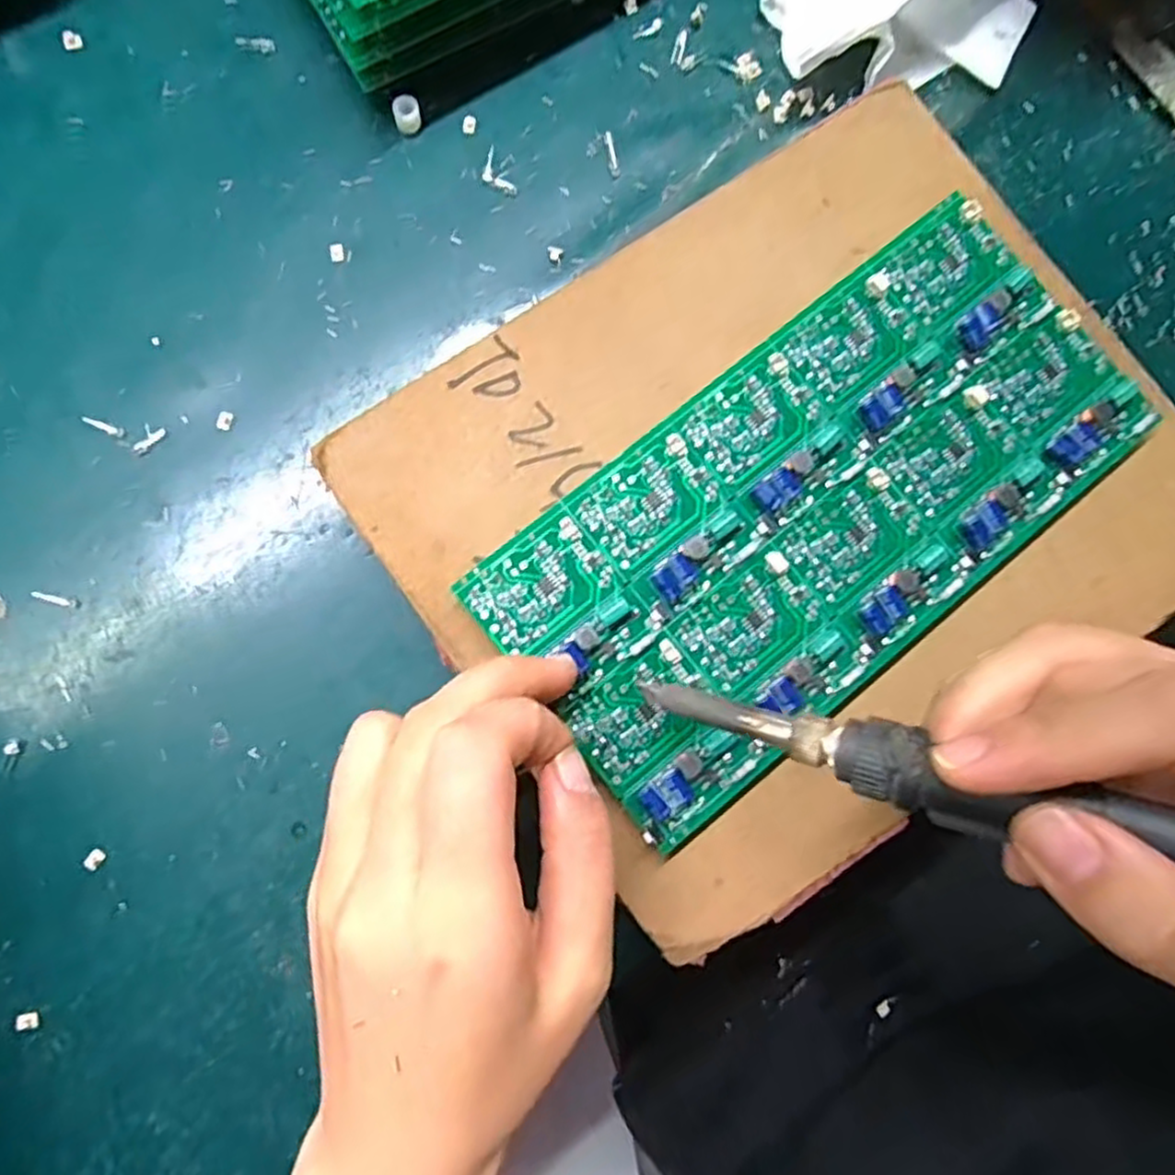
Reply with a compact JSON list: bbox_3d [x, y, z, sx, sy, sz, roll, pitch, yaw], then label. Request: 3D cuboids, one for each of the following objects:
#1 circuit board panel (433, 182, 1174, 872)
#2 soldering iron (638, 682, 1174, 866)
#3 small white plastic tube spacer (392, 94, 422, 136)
[{"bbox_3d":[0.076,-0.029,0.238,0.219,0.013,0.104,-39,80,-7],"label":"circuit board panel"},{"bbox_3d":[0.100,0.047,0.155,0.194,0.015,0.016,10,76,29],"label":"soldering iron"},{"bbox_3d":[-0.068,-0.179,0.274,0.010,0.010,0.010,0,77,0],"label":"small white plastic tube spacer"}]

